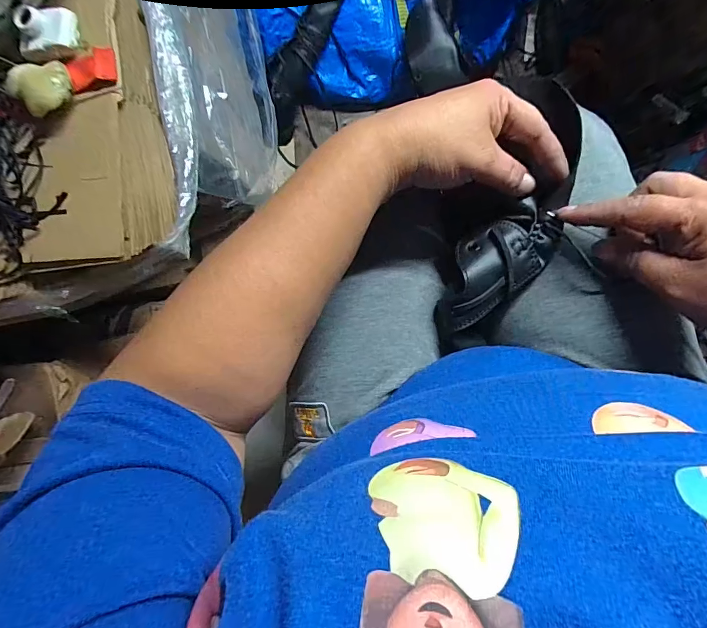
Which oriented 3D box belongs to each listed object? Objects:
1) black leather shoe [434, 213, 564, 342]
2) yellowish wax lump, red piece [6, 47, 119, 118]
[{"bbox_3d":[0.102,-0.031,0.306,0.109,0.052,0.059,-37,87,7],"label":"black leather shoe"},{"bbox_3d":[-0.214,-0.177,0.301,0.074,0.020,0.029,-33,104,-16],"label":"yellowish wax lump, red piece"}]

